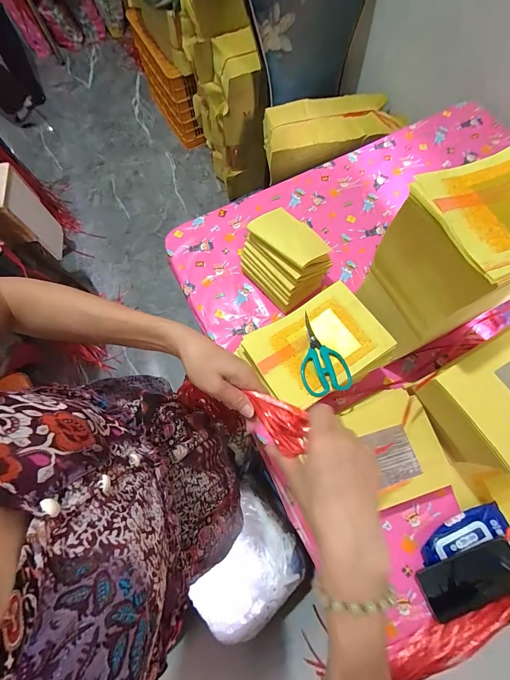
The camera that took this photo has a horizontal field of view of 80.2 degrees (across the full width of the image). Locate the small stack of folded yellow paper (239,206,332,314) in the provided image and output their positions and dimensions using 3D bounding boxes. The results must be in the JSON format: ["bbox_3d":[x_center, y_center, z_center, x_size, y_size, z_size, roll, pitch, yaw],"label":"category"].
[{"bbox_3d":[0.063,-0.176,0.670,0.132,0.132,0.171,-42,77,-11],"label":"small stack of folded yellow paper"}]

